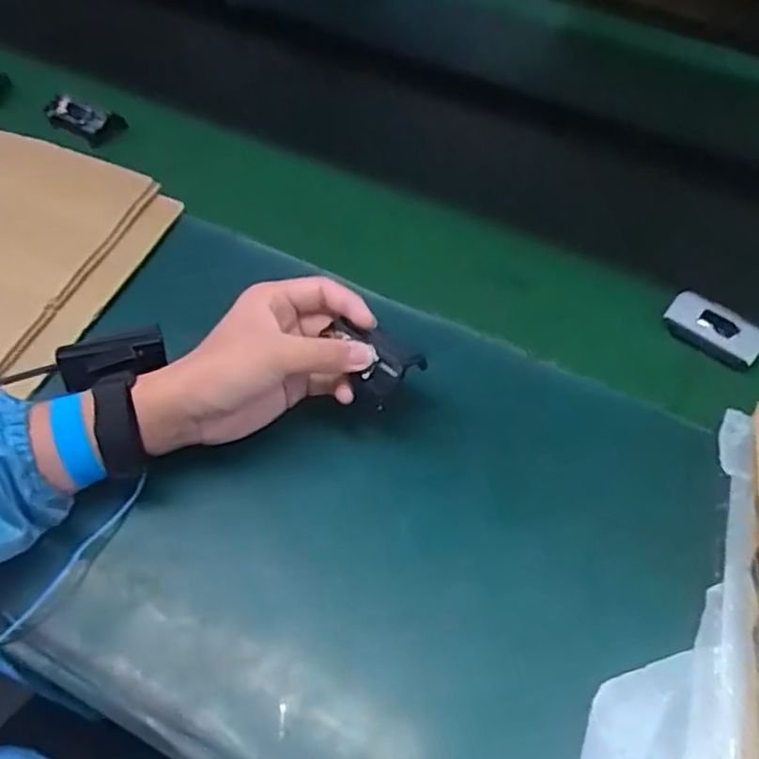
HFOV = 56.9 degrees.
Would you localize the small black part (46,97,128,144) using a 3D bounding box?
[{"bbox_3d":[-0.304,-0.267,0.707,0.064,0.011,0.030,23,58,12],"label":"small black part"}]

